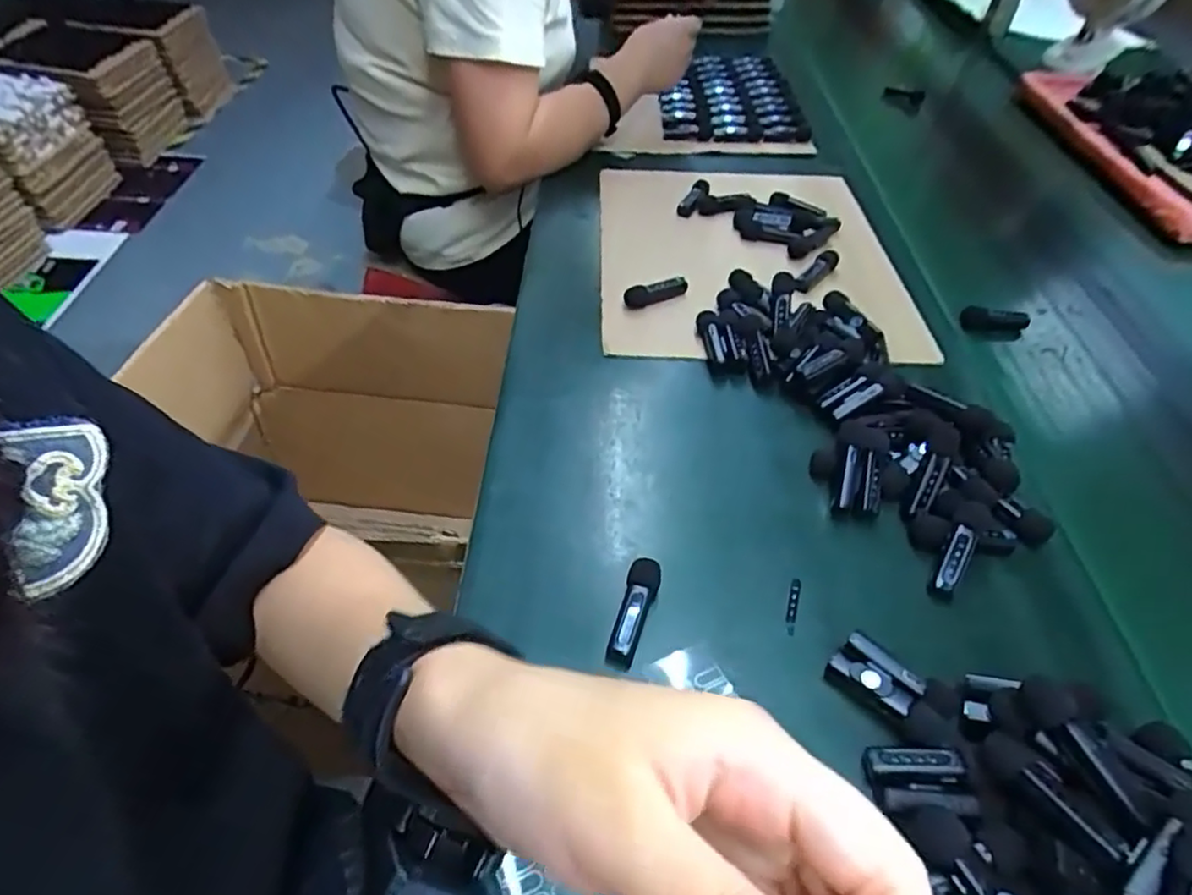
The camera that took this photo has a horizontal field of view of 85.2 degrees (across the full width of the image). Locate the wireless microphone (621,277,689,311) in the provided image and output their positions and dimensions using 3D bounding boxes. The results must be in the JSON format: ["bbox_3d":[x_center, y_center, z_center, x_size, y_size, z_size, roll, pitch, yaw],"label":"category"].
[{"bbox_3d":[0.056,-0.142,0.598,0.058,0.019,0.018,-11,48,-14],"label":"wireless microphone"}]

